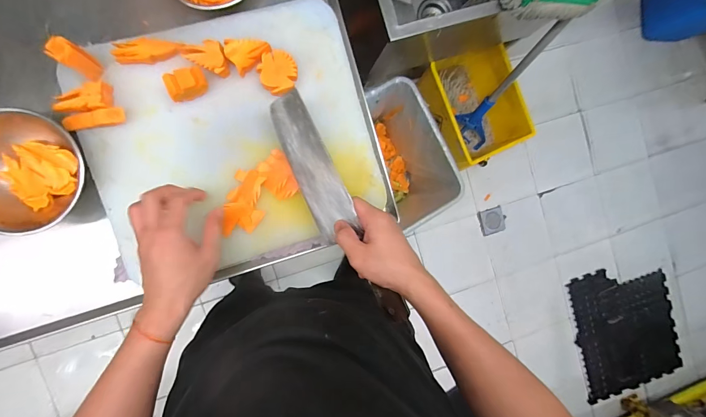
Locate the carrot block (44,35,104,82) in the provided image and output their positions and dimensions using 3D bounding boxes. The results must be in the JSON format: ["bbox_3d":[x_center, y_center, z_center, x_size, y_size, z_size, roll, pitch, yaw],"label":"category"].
[{"bbox_3d":[-0.345,-0.186,0.426,0.016,0.066,0.027,34,88,17],"label":"carrot block"}]

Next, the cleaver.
[{"bbox_3d":[-0.019,0.005,0.461,0.071,0.025,0.328,-27,94,30],"label":"cleaver"}]

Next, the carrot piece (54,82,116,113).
[{"bbox_3d":[-0.353,-0.142,0.446,0.068,0.017,0.032,-26,96,-19],"label":"carrot piece"}]

